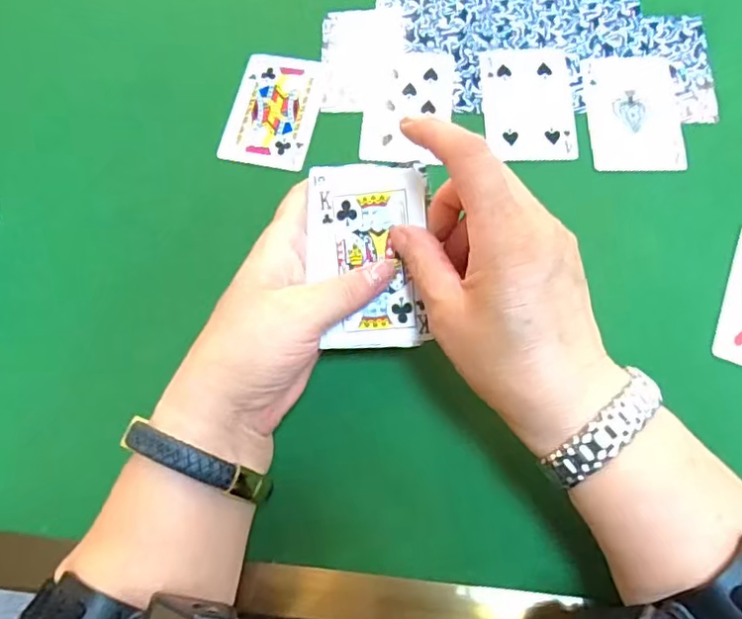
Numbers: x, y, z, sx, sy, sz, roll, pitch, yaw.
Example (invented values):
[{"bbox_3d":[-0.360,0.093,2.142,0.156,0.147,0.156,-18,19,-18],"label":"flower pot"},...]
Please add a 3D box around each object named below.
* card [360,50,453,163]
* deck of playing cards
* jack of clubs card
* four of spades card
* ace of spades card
[{"bbox_3d":[0.025,-0.141,0.410,0.059,0.005,0.077,2,71,3],"label":"card"},{"bbox_3d":[-0.001,-0.028,0.322,0.062,0.006,0.096,-1,91,5],"label":"deck of playing cards"},{"bbox_3d":[-0.064,-0.135,0.411,0.057,0.004,0.087,10,71,6],"label":"jack of clubs card"},{"bbox_3d":[0.103,-0.138,0.406,0.058,0.004,0.089,-1,70,2],"label":"four of spades card"},{"bbox_3d":[0.169,-0.128,0.398,0.057,0.004,0.090,-3,69,5],"label":"ace of spades card"}]

